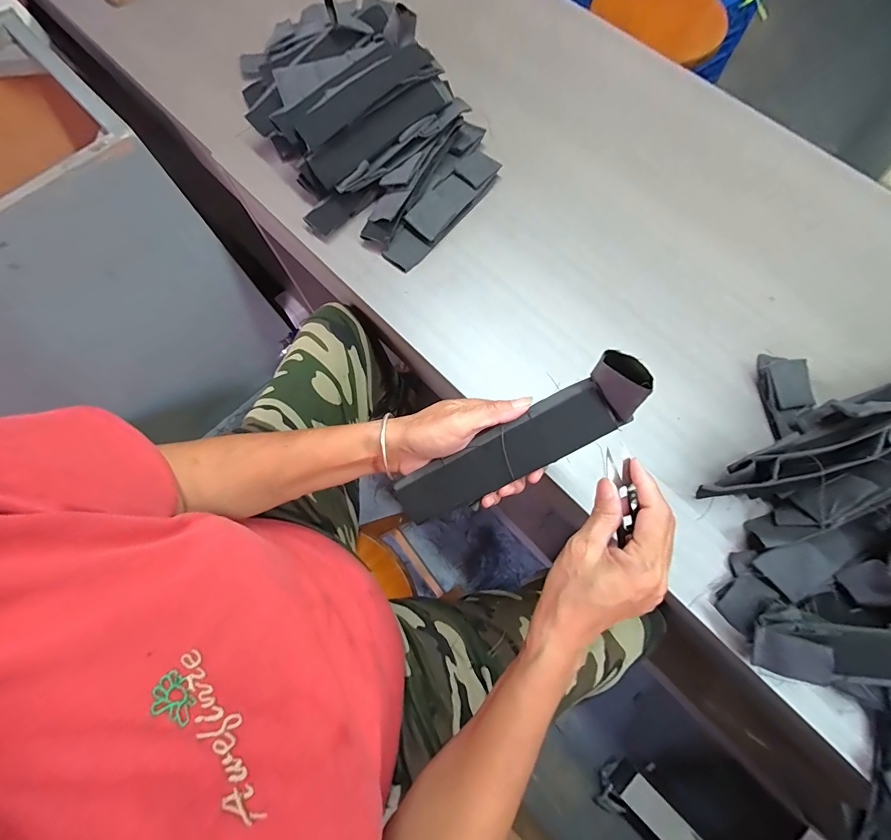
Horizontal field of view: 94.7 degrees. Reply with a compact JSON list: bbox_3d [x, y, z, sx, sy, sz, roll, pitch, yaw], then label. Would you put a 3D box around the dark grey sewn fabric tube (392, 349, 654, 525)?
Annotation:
[{"bbox_3d":[0.054,0.023,0.327,0.215,0.039,0.044,-32,75,17],"label":"dark grey sewn fabric tube"}]

